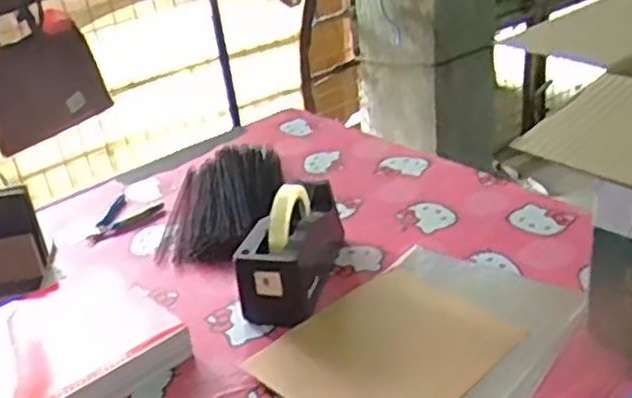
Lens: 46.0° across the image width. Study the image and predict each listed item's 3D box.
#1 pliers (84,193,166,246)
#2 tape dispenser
[{"bbox_3d":[-0.279,0.031,1.121,0.090,0.014,0.116,1,29,15],"label":"pliers"},{"bbox_3d":[-0.031,0.050,0.898,0.082,0.127,0.193,1,29,14],"label":"tape dispenser"}]

